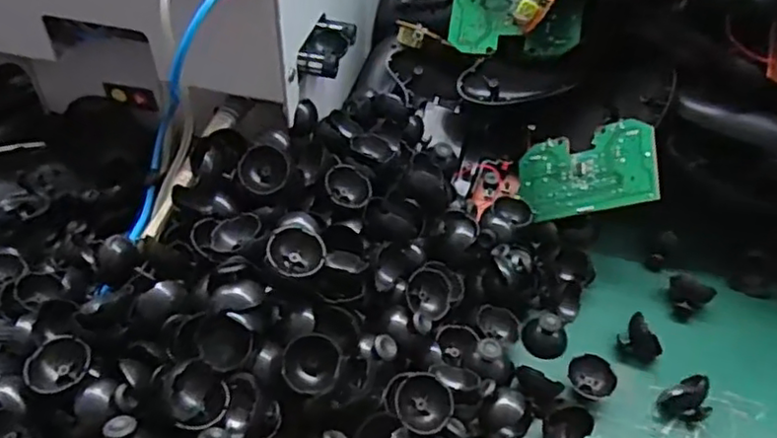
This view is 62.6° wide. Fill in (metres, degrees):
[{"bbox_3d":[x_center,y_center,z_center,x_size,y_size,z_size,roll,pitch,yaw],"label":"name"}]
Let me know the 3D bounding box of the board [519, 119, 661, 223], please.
[{"bbox_3d":[0.126,-0.031,0.409,0.090,0.004,0.054,-13,68,38],"label":"board"}]

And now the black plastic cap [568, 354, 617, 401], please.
[{"bbox_3d":[0.112,0.087,0.356,0.026,0.014,0.023,30,85,14],"label":"black plastic cap"}]

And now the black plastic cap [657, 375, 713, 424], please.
[{"bbox_3d":[0.164,0.099,0.350,0.022,0.021,0.024,1,47,-1],"label":"black plastic cap"}]

